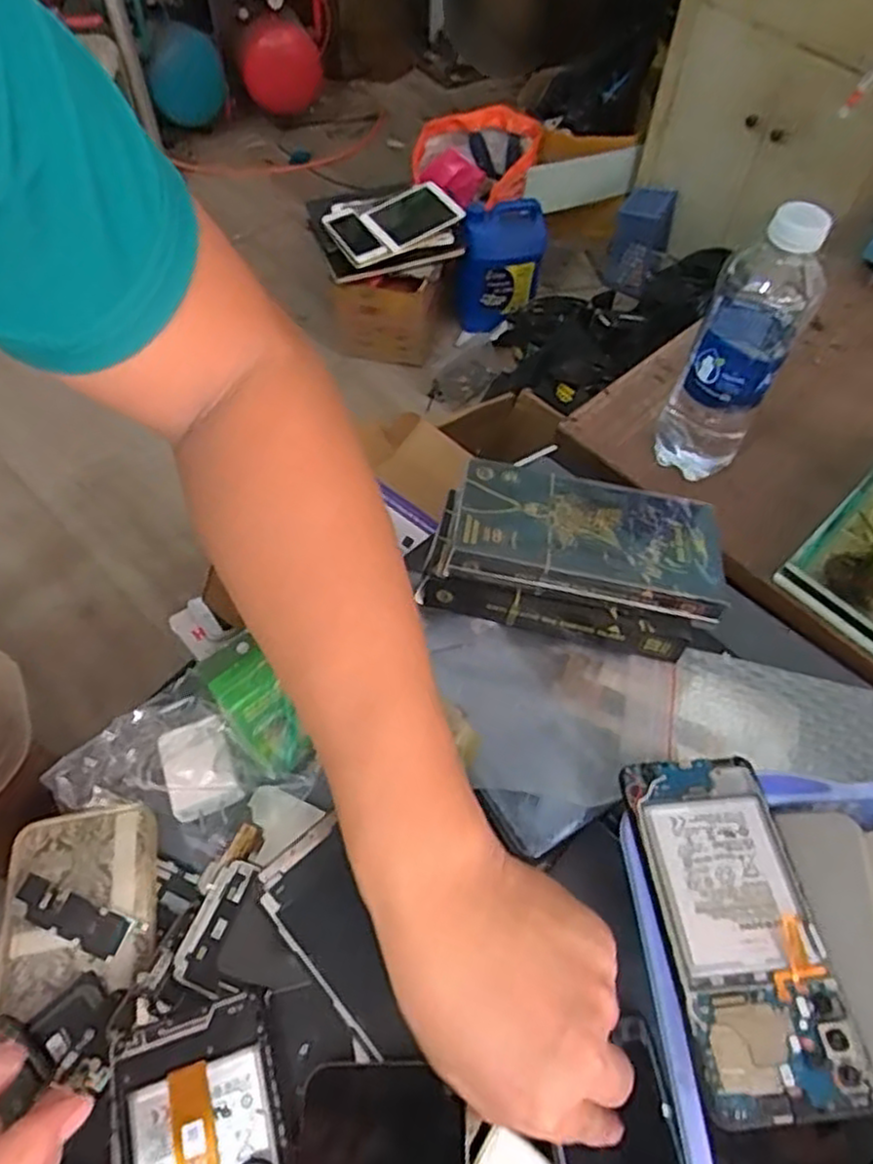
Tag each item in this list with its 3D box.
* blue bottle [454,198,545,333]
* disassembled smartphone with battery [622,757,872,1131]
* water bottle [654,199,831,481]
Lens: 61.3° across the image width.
[{"bbox_3d":[0.143,-0.719,1.709,0.192,0.252,0.110,3,57,0],"label":"blue bottle"},{"bbox_3d":[0.145,0.160,0.354,0.071,0.005,0.159,-5,51,-3],"label":"disassembled smartphone with battery"},{"bbox_3d":[0.212,-0.160,0.519,0.065,0.210,0.069,26,60,13],"label":"water bottle"}]

